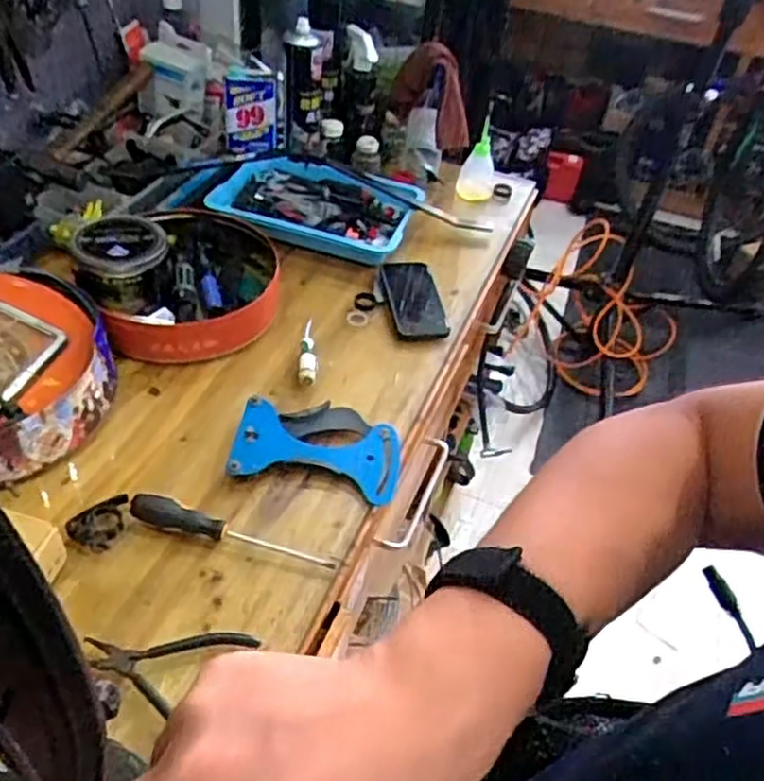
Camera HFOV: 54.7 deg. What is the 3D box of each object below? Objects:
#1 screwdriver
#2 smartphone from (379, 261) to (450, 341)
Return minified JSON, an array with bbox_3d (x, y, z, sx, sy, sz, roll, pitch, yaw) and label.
[{"bbox_3d":[-0.159,0.146,0.769,0.218,0.033,0.026,14,43,8],"label":"screwdriver"},{"bbox_3d":[0.048,-0.136,1.131,0.084,0.016,0.167,0,50,-14],"label":"smartphone"}]

